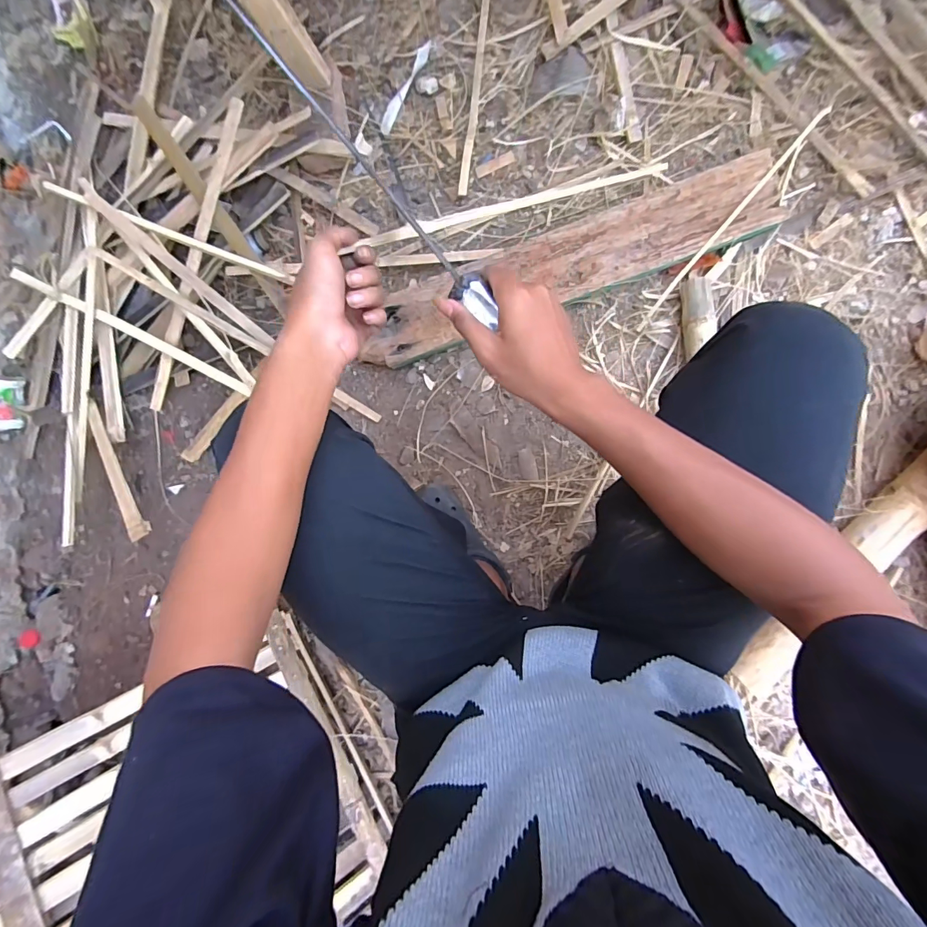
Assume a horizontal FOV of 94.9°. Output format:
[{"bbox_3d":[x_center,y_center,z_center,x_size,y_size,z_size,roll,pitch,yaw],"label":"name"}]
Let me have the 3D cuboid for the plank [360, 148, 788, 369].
[{"bbox_3d":[0.150,-0.314,0.679,0.660,0.024,0.114,-18,92,8],"label":"plank"}]

